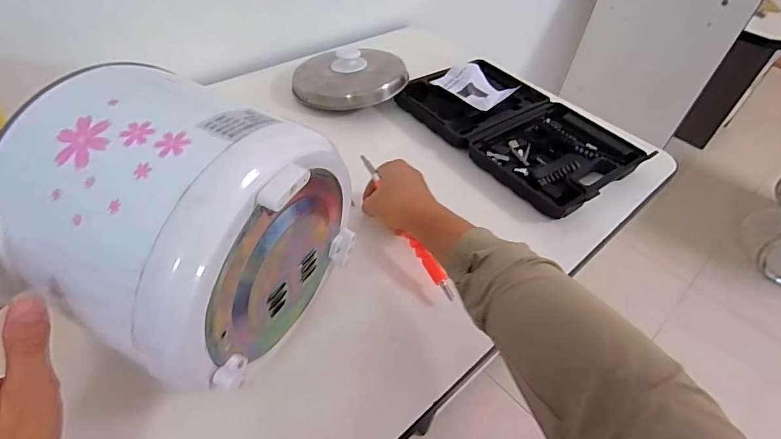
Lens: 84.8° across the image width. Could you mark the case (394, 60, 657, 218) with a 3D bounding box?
[{"bbox_3d":[0.190,-0.144,0.652,0.225,0.036,0.339,-25,54,-28],"label":"case"}]

